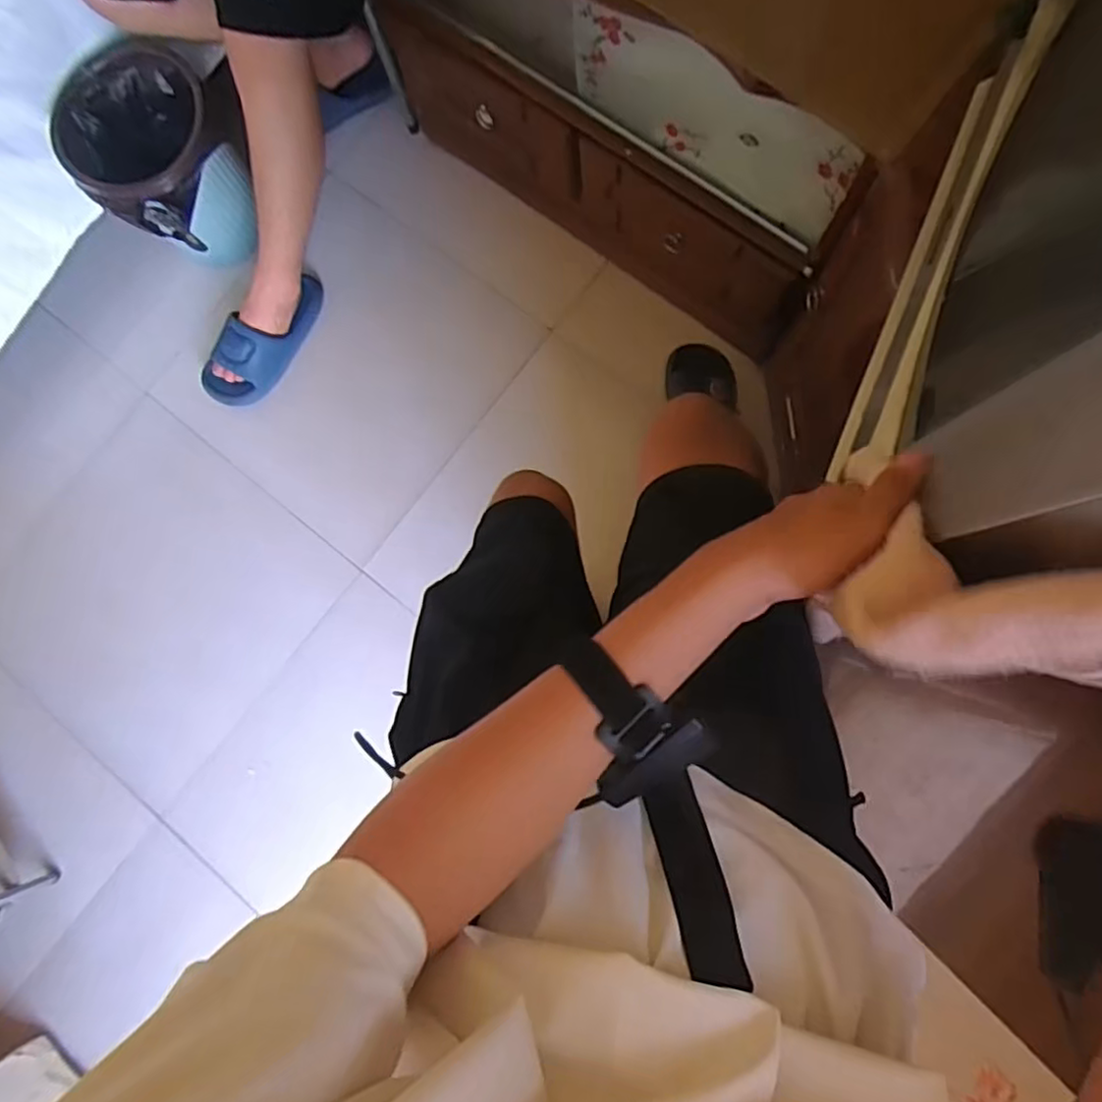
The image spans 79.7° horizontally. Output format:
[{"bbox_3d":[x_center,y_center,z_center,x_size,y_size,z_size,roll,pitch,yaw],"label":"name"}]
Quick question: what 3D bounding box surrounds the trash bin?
[{"bbox_3d":[-0.698,-0.721,1.243,0.289,0.281,0.270,-1,83,6],"label":"trash bin"}]

